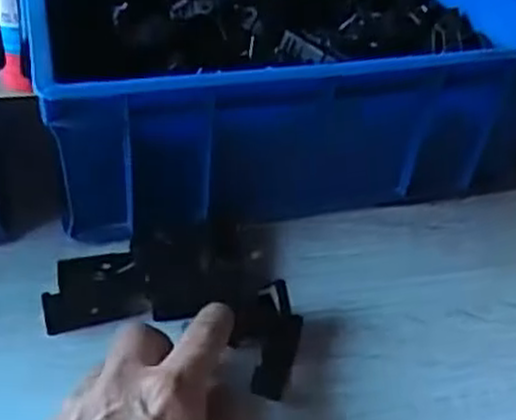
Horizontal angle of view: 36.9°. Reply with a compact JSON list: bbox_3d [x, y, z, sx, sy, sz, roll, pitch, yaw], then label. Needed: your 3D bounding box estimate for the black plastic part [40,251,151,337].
[{"bbox_3d":[-0.100,0.047,0.473,0.062,0.014,0.045,-9,47,-16],"label":"black plastic part"}]

